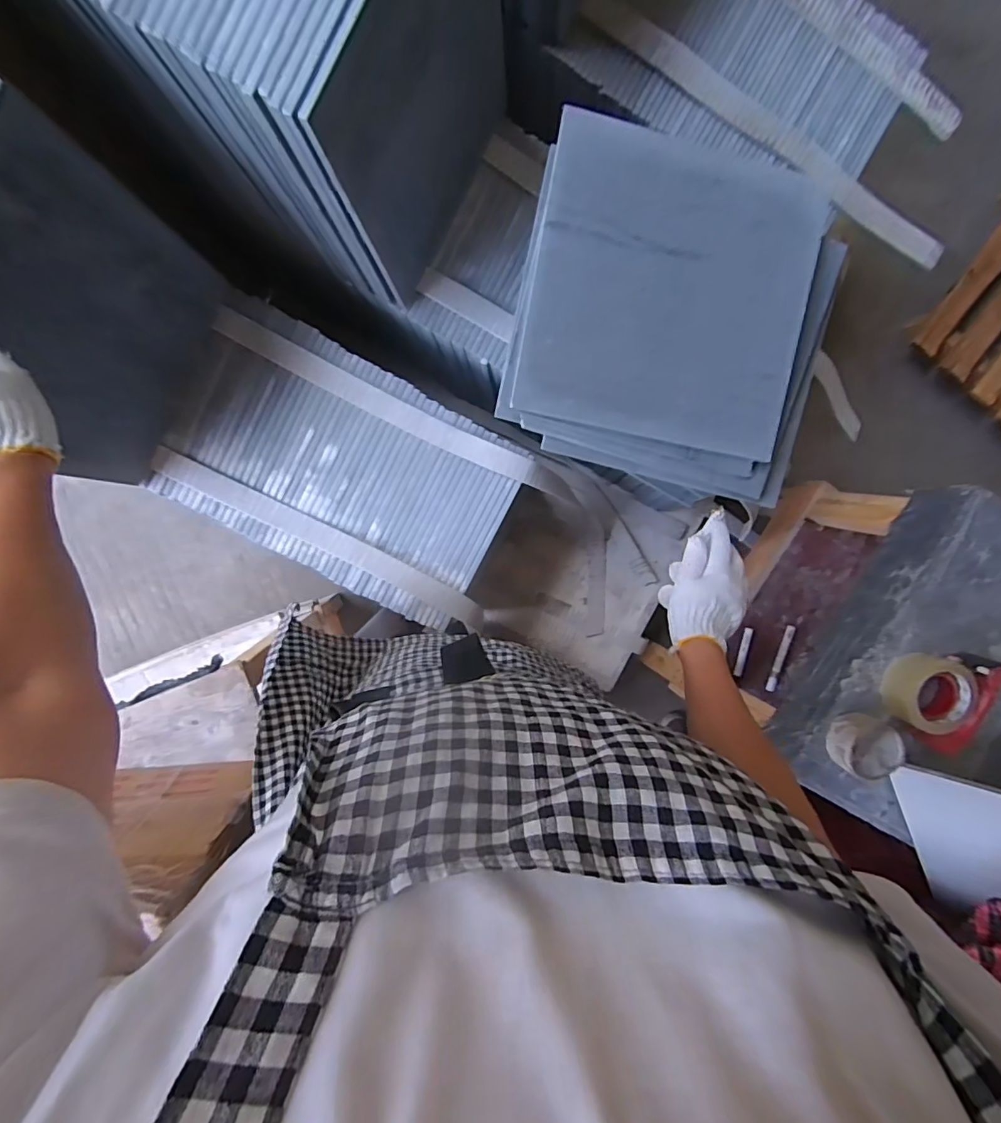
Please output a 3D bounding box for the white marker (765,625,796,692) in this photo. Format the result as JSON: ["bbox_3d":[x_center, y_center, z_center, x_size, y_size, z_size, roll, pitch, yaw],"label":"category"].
[{"bbox_3d":[0.585,0.203,1.031,0.021,0.010,0.143,15,95,-8],"label":"white marker"}]

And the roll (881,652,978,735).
[{"bbox_3d":[0.608,0.185,0.700,0.099,0.046,0.099,-1,97,-6],"label":"roll"}]

